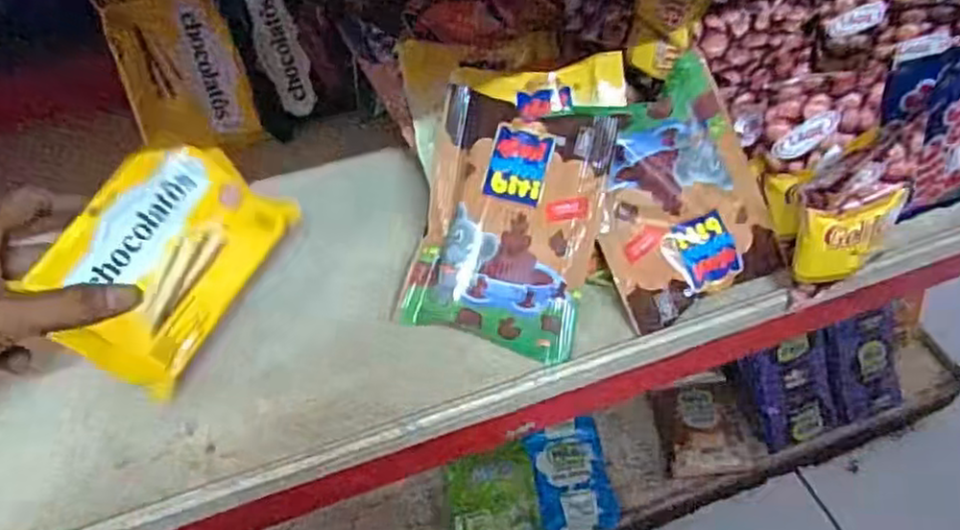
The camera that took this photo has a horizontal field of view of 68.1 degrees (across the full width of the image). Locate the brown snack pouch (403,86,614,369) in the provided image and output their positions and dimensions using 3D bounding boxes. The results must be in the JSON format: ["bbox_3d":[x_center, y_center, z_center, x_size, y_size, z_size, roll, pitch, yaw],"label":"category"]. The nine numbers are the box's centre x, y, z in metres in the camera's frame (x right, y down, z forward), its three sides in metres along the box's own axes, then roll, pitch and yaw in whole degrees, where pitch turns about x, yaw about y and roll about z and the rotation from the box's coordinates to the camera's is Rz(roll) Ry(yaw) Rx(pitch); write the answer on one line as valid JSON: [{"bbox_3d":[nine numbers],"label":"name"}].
[{"bbox_3d":[0.018,-0.026,0.448,0.109,0.030,0.152,13,93,4],"label":"brown snack pouch"}]

